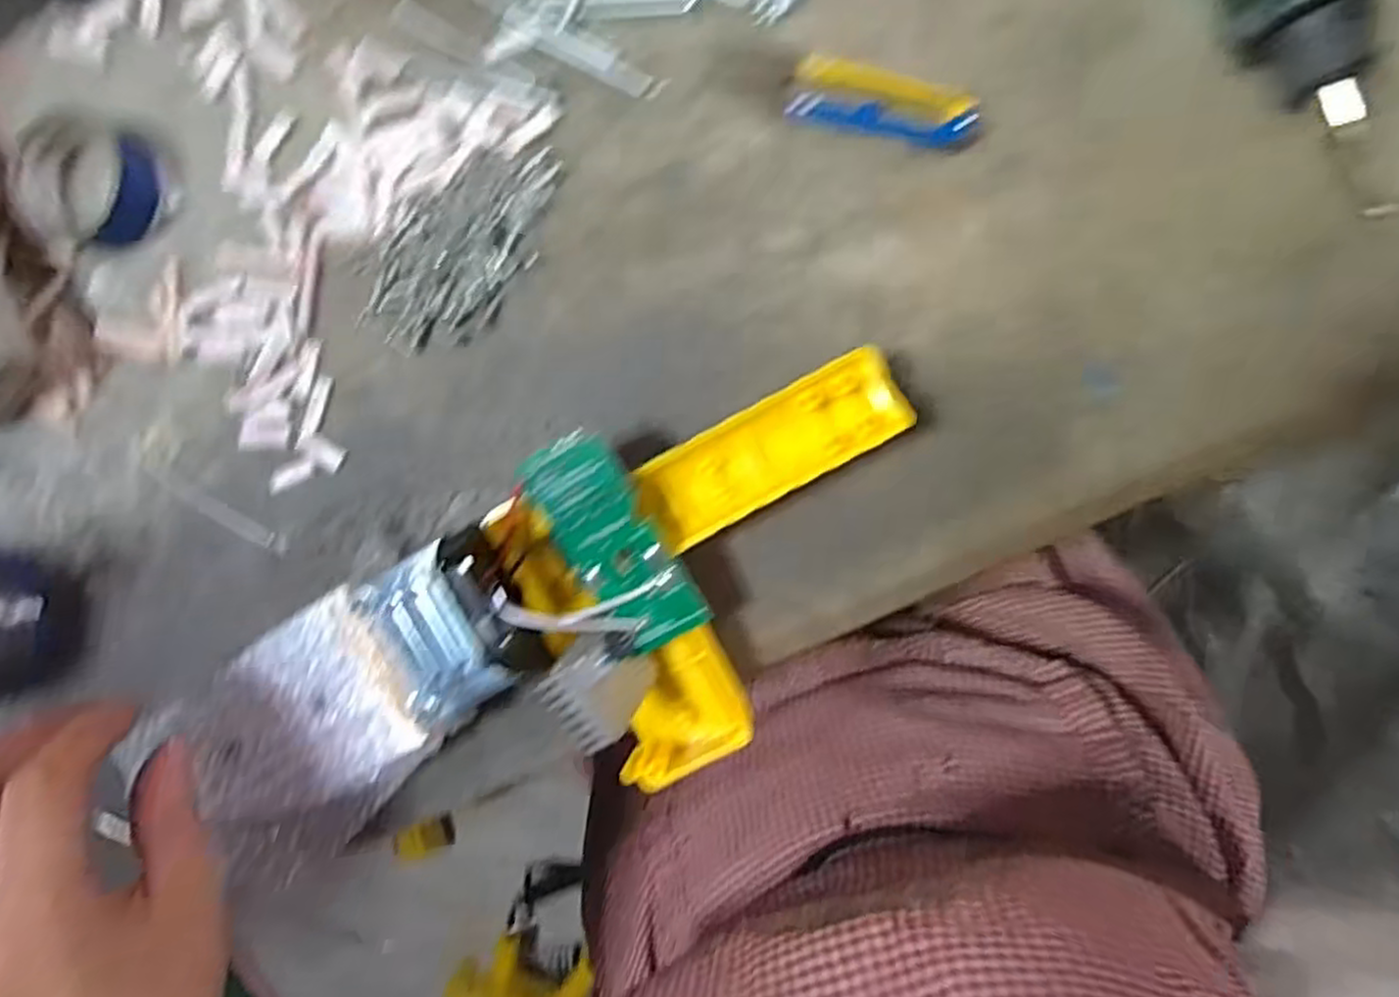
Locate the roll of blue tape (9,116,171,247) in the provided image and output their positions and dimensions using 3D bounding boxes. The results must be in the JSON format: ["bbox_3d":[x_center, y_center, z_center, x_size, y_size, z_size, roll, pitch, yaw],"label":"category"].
[{"bbox_3d":[-0.247,-0.126,0.303,0.054,0.017,0.049,22,95,4],"label":"roll of blue tape"}]

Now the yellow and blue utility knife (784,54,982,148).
[{"bbox_3d":[0.068,-0.146,0.276,0.068,0.006,0.024,13,94,5],"label":"yellow and blue utility knife"}]

